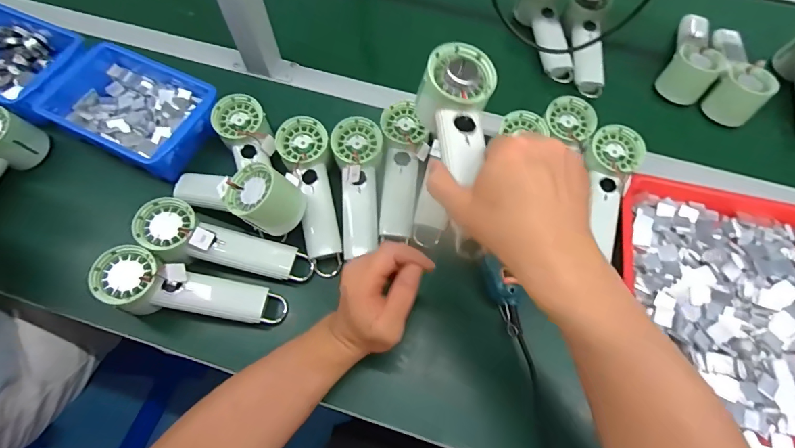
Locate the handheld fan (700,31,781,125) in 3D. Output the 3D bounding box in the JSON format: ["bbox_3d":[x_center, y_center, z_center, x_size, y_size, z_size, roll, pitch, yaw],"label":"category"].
[{"bbox_3d":[0.512,-0.233,0.607,0.069,0.063,0.157,23,68,10],"label":"handheld fan"}]

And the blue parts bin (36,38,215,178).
[{"bbox_3d":[-0.353,-0.158,0.549,0.220,0.056,0.153,27,68,12],"label":"blue parts bin"}]

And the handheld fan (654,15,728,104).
[{"bbox_3d":[0.458,-0.274,0.626,0.070,0.071,0.160,24,68,11],"label":"handheld fan"}]

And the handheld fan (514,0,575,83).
[{"bbox_3d":[0.242,-0.309,0.652,0.062,0.056,0.189,-8,78,-4],"label":"handheld fan"}]

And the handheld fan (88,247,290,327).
[{"bbox_3d":[-0.225,0.079,0.452,0.198,0.058,0.062,15,65,-10],"label":"handheld fan"}]

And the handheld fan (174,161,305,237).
[{"bbox_3d":[-0.191,-0.035,0.473,0.175,0.071,0.065,14,64,30],"label":"handheld fan"}]

